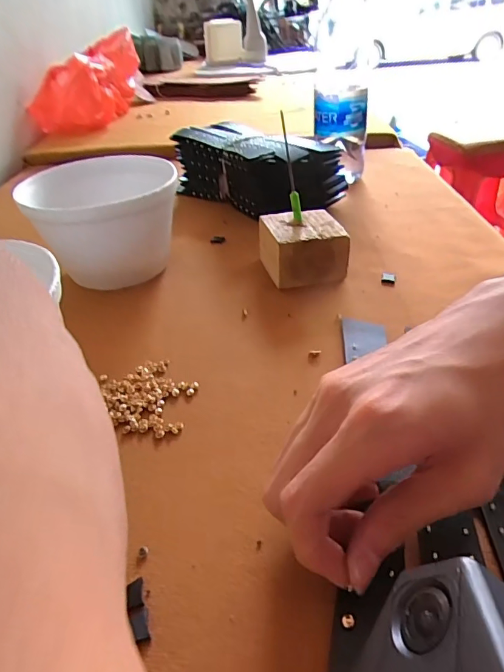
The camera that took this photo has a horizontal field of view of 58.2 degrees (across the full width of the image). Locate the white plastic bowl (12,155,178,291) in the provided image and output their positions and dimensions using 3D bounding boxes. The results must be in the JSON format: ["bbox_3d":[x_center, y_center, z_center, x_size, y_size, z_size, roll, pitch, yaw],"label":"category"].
[{"bbox_3d":[-0.127,-0.100,0.401,0.125,0.081,0.132,-13,38,-14],"label":"white plastic bowl"}]

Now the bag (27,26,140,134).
[{"bbox_3d":[-0.305,-0.494,0.903,0.133,0.128,0.280,7,51,13],"label":"bag"}]

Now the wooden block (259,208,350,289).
[{"bbox_3d":[0.044,-0.077,0.391,0.065,0.044,0.069,-10,37,-10],"label":"wooden block"}]

